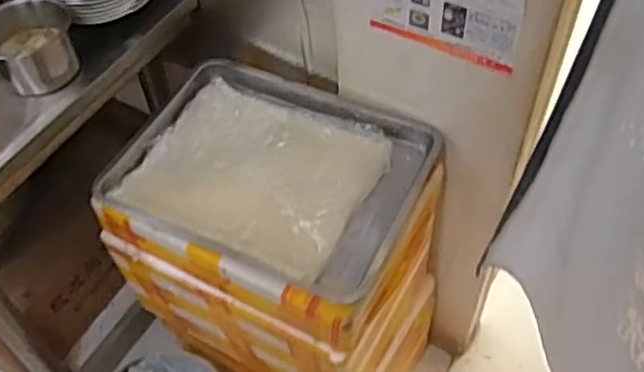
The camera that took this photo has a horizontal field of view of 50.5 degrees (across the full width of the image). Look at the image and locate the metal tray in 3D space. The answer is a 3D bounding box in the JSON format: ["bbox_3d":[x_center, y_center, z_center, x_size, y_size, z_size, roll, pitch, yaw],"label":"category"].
[{"bbox_3d":[-0.076,-0.023,1.040,0.428,0.070,0.339,21,55,17],"label":"metal tray"}]

